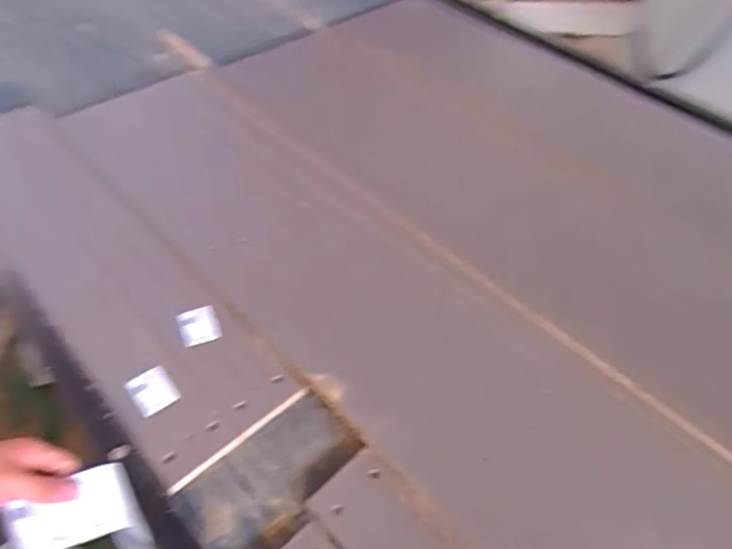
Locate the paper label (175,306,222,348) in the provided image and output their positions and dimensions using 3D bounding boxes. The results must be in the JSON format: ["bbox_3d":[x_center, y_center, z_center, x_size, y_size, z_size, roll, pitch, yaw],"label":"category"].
[{"bbox_3d":[-0.238,0.071,0.770,0.054,0.007,0.066,-18,54,-19],"label":"paper label"}]

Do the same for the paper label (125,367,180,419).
[{"bbox_3d":[-0.277,0.152,0.703,0.052,0.004,0.059,-29,62,-25],"label":"paper label"}]

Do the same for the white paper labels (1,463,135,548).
[{"bbox_3d":[-0.266,0.213,0.489,0.096,0.013,0.064,-8,52,-31],"label":"white paper labels"}]

